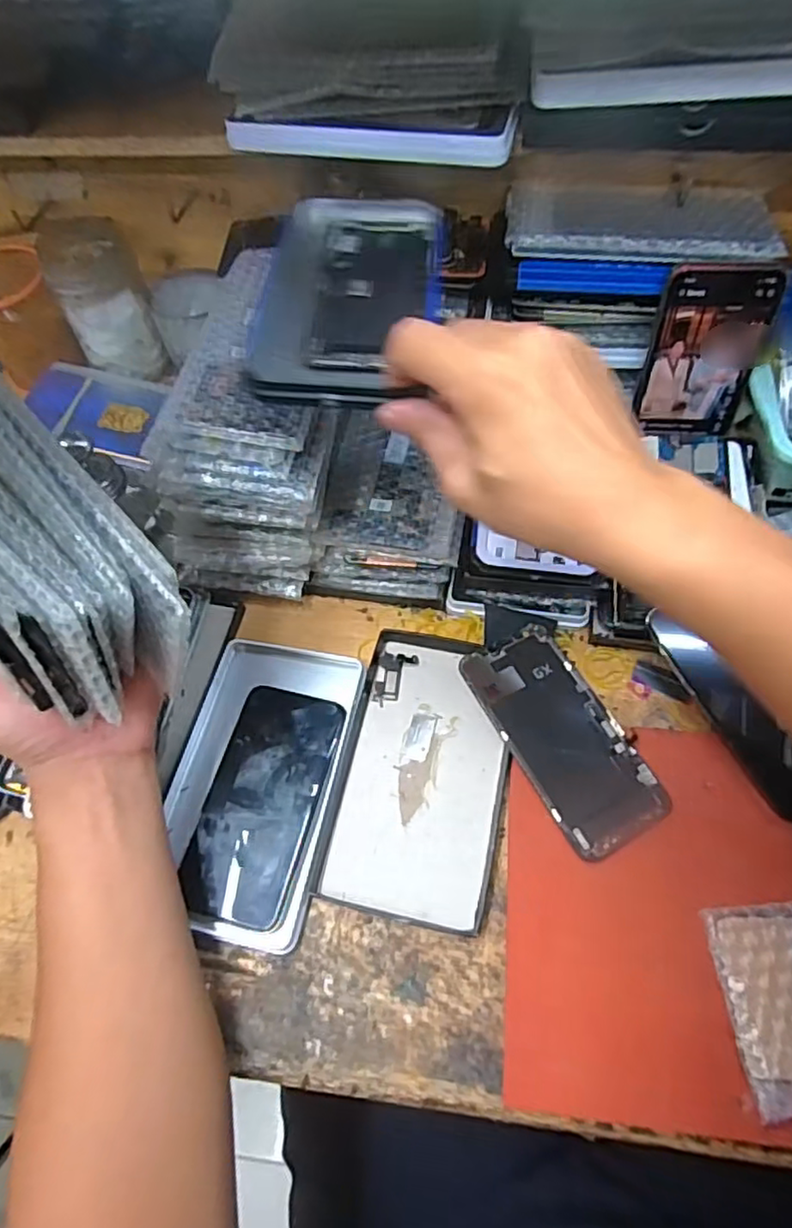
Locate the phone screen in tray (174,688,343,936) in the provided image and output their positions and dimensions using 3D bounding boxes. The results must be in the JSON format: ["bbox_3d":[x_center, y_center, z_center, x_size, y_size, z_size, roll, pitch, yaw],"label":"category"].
[{"bbox_3d":[-0.083,0.116,0.401,0.070,0.007,0.141,12,62,11],"label":"phone screen in tray"}]

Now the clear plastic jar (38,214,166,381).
[{"bbox_3d":[-0.259,-0.281,0.574,0.071,0.116,0.071,-1,62,1],"label":"clear plastic jar"}]

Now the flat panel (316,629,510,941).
[{"bbox_3d":[0.019,0.096,0.408,0.099,0.008,0.179,9,61,9],"label":"flat panel"}]

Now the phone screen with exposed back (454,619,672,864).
[{"bbox_3d":[0.105,0.076,0.403,0.069,0.004,0.141,-26,66,-14],"label":"phone screen with exposed back"}]

